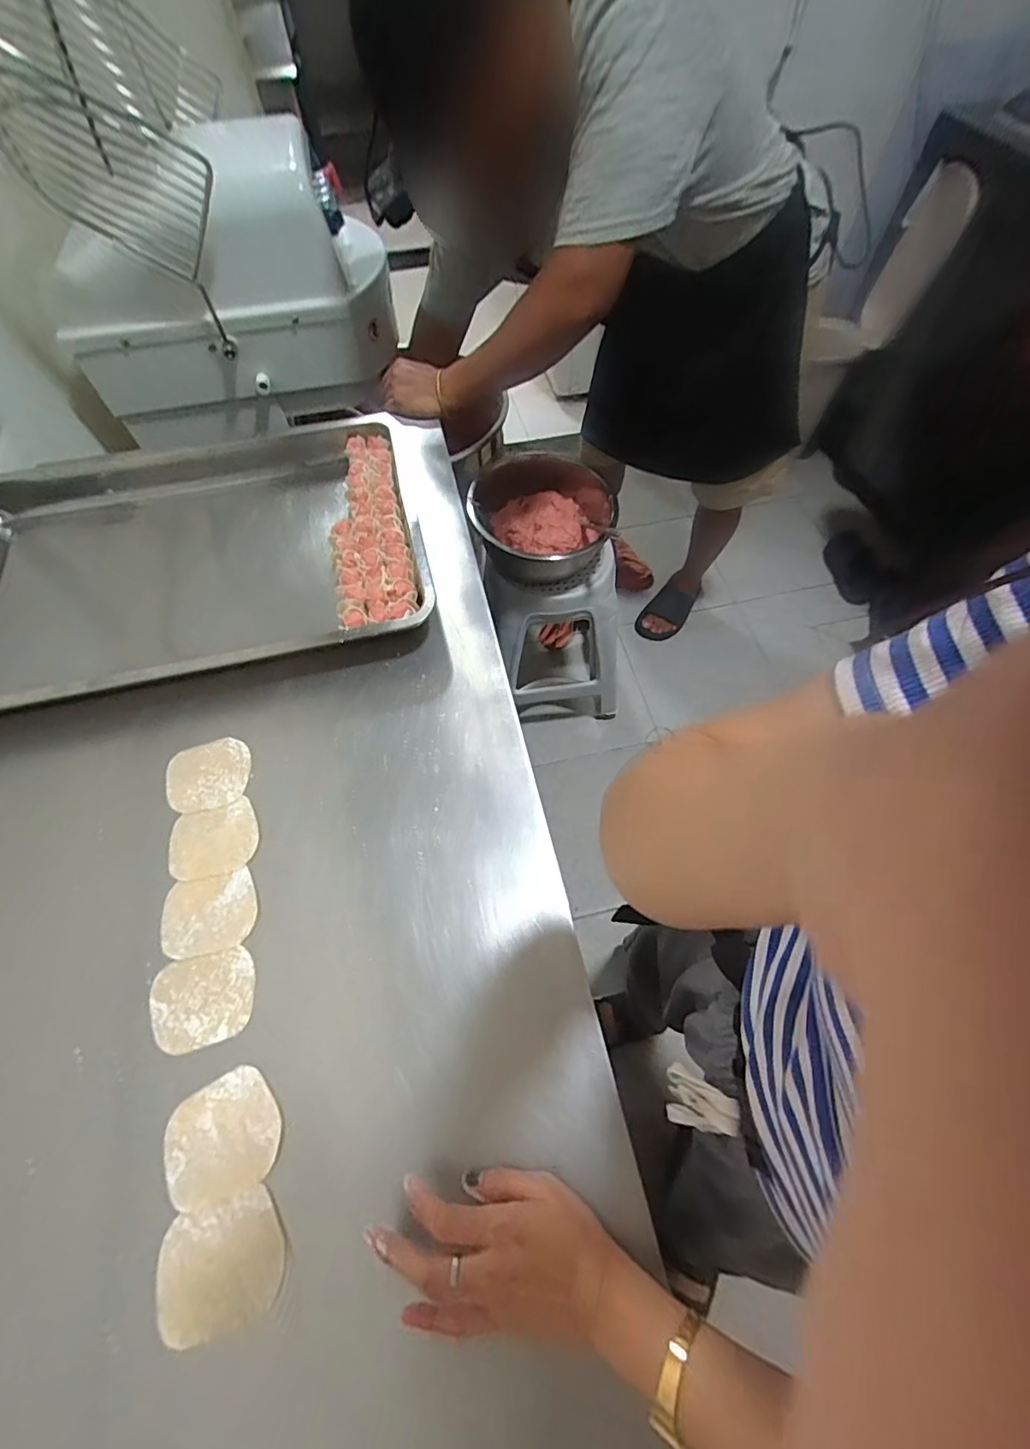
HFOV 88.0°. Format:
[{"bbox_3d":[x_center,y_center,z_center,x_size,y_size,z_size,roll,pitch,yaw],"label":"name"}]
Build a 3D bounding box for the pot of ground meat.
[{"bbox_3d":[0.055,-0.409,1.102,0.284,0.136,0.285,-1,62,1],"label":"pot of ground meat"}]

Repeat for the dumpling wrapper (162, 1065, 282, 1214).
[{"bbox_3d":[-0.225,0.317,0.409,0.083,0.005,0.076,-28,65,-16],"label":"dumpling wrapper"}]

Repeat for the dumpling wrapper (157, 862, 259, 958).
[{"bbox_3d":[-0.279,0.171,0.485,0.083,0.004,0.067,-11,61,-7],"label":"dumpling wrapper"}]

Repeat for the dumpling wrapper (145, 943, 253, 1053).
[{"bbox_3d":[-0.265,0.232,0.451,0.083,0.004,0.069,-12,62,-8],"label":"dumpling wrapper"}]

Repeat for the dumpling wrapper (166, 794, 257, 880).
[{"bbox_3d":[-0.293,0.111,0.515,0.082,0.004,0.069,-16,62,-10],"label":"dumpling wrapper"}]

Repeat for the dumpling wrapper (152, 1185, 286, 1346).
[{"bbox_3d":[-0.206,0.378,0.372,0.087,0.004,0.069,-14,62,-9],"label":"dumpling wrapper"}]

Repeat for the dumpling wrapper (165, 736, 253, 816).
[{"bbox_3d":[-0.317,0.052,0.551,0.083,0.005,0.076,-15,62,-9],"label":"dumpling wrapper"}]

